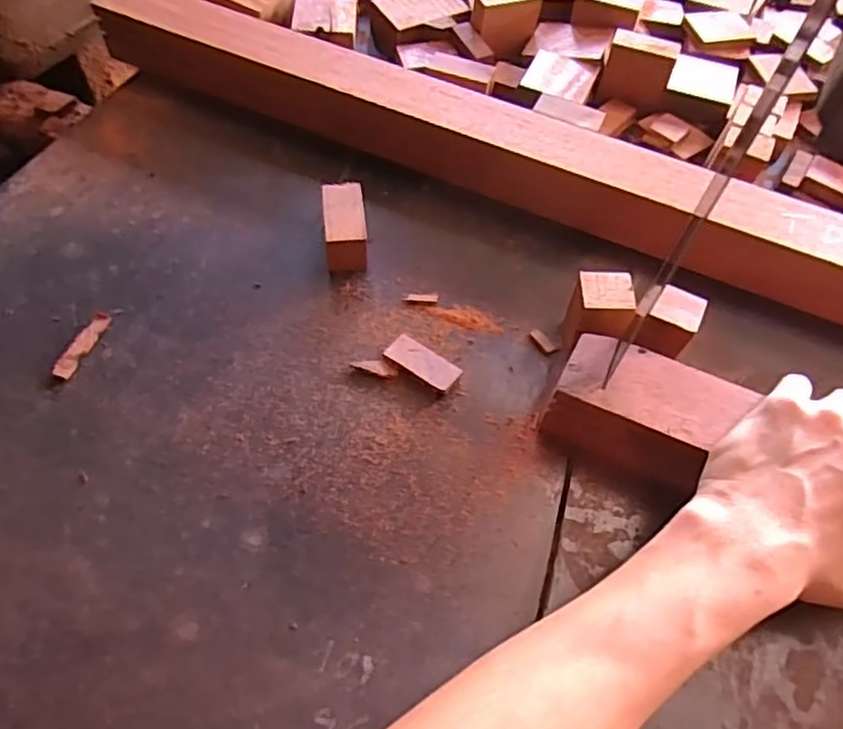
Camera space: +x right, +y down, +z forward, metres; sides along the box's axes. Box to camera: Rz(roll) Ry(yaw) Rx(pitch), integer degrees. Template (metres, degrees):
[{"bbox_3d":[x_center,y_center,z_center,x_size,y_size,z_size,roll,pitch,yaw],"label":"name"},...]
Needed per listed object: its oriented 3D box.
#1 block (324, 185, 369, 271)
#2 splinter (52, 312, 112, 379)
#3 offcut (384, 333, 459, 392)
[{"bbox_3d":[-0.053,-0.096,0.453,0.028,0.029,0.064,-5,59,-6],"label":"block"},{"bbox_3d":[-0.216,-0.013,0.408,0.010,0.006,0.050,19,59,8],"label":"splinter"},{"bbox_3d":[0.001,0.000,0.411,0.047,0.007,0.022,33,63,16],"label":"offcut"}]

